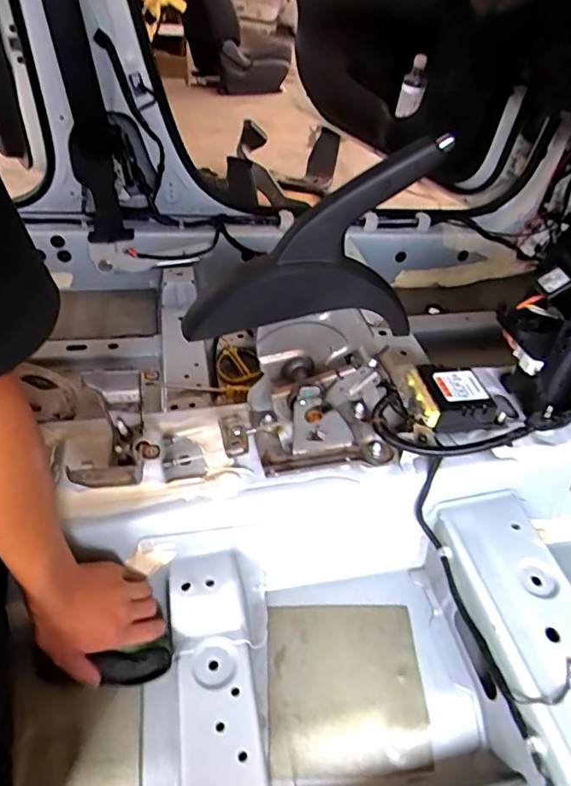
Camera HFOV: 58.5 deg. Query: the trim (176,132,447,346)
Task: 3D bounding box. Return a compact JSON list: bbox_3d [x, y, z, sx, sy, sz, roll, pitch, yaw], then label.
[{"bbox_3d":[0.026,-0.157,0.554,0.271,0.200,0.066,-1,43,-9],"label":"trim"}]

